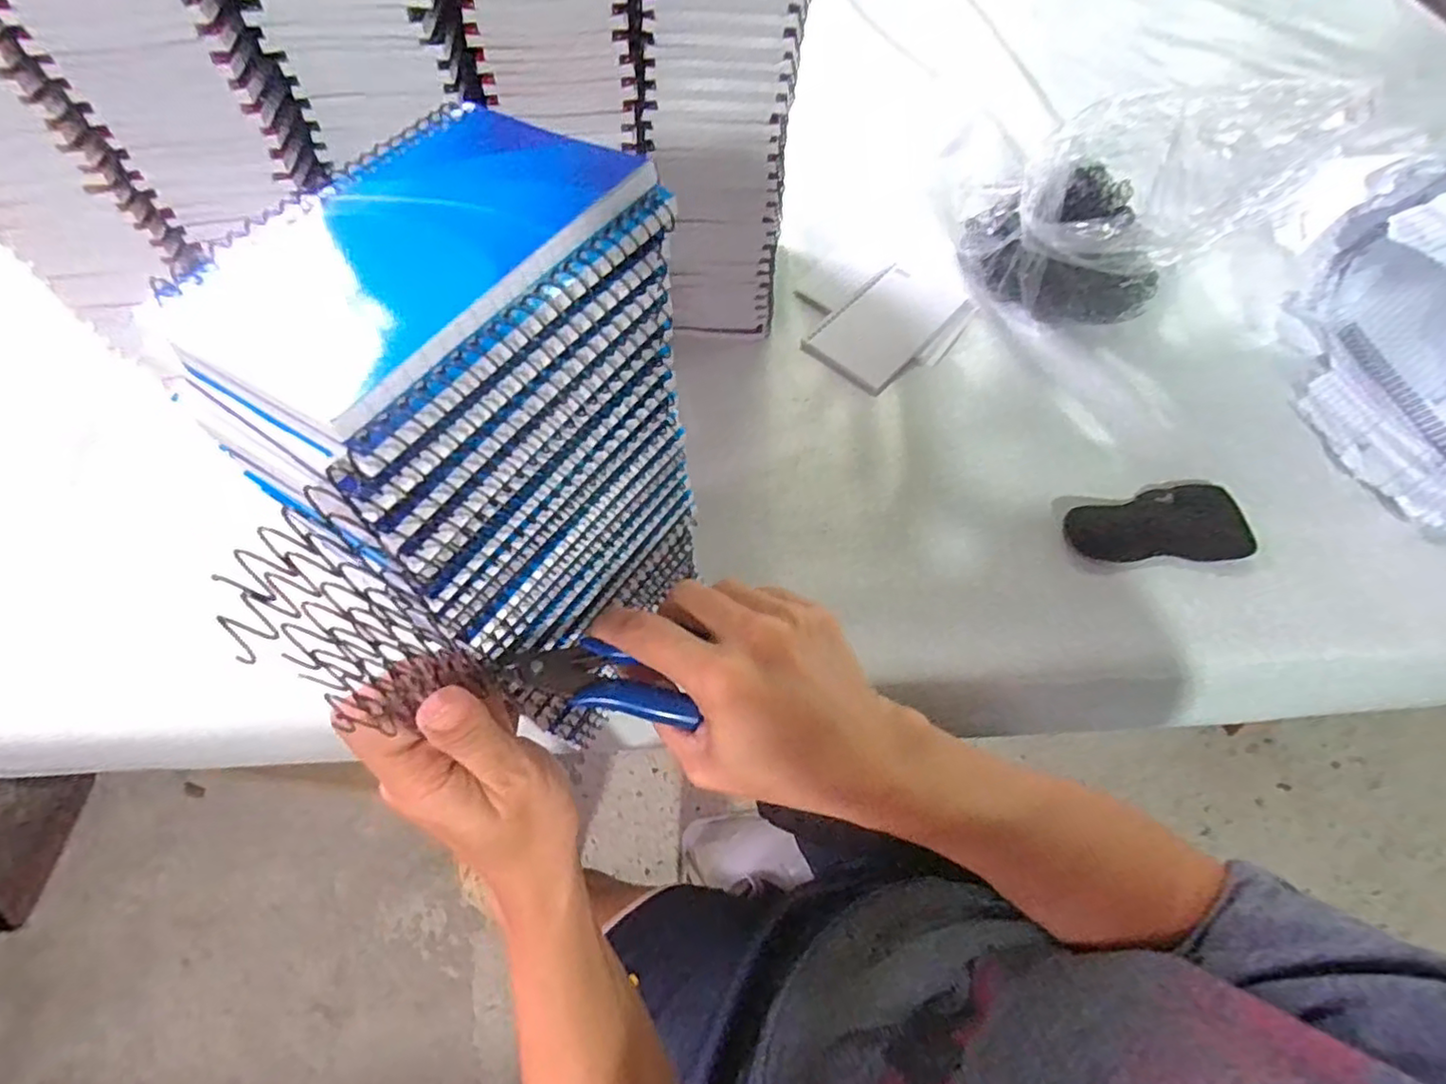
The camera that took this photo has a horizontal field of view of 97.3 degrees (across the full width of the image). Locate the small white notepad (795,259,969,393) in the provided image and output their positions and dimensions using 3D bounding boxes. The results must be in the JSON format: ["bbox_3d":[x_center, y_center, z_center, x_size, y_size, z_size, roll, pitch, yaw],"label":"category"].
[{"bbox_3d":[0.140,-0.186,0.546,0.080,0.006,0.130,41,76,20],"label":"small white notepad"}]

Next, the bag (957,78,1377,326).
[{"bbox_3d":[0.289,-0.247,0.476,0.185,0.172,0.095,36,68,18],"label":"bag"}]

